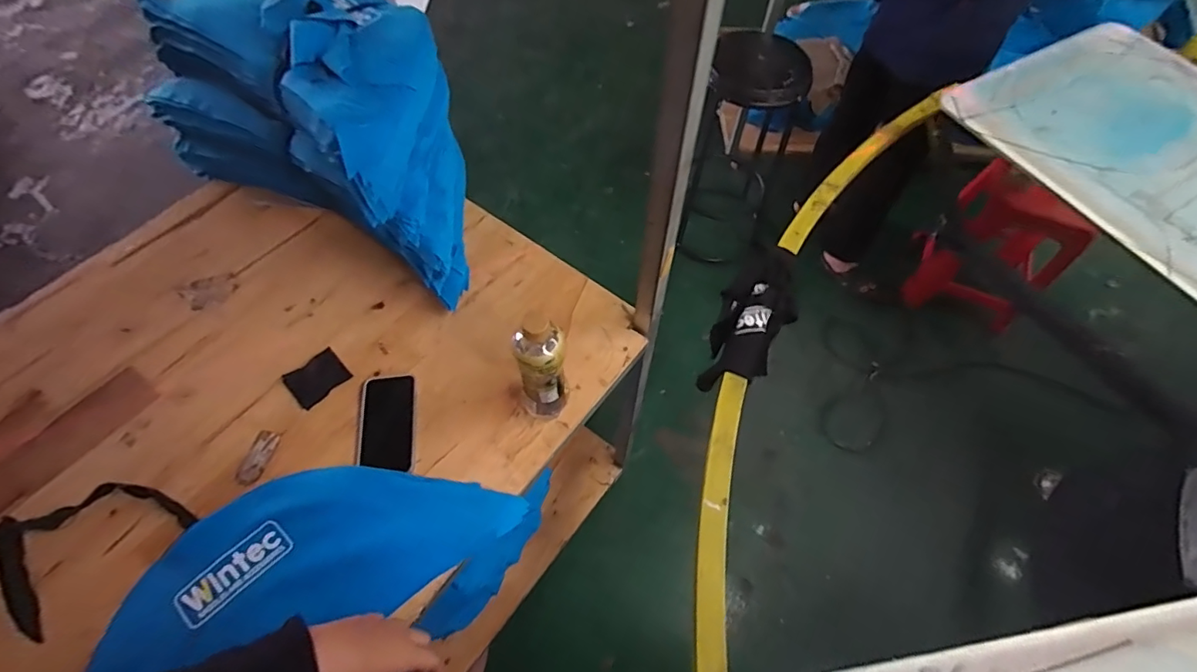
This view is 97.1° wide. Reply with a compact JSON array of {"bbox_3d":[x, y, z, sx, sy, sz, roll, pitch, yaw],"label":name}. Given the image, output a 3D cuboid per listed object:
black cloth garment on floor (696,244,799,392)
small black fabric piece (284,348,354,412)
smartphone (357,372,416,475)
[{"bbox_3d":[0.300,-0.019,1.045,0.132,0.184,0.306,18,61,9],"label":"black cloth garment on floor"},{"bbox_3d":[-0.403,0.060,0.759,0.064,0.005,0.075,43,66,14],"label":"small black fabric piece"},{"bbox_3d":[-0.289,0.117,0.726,0.076,0.009,0.138,-6,60,-5],"label":"smartphone"}]

